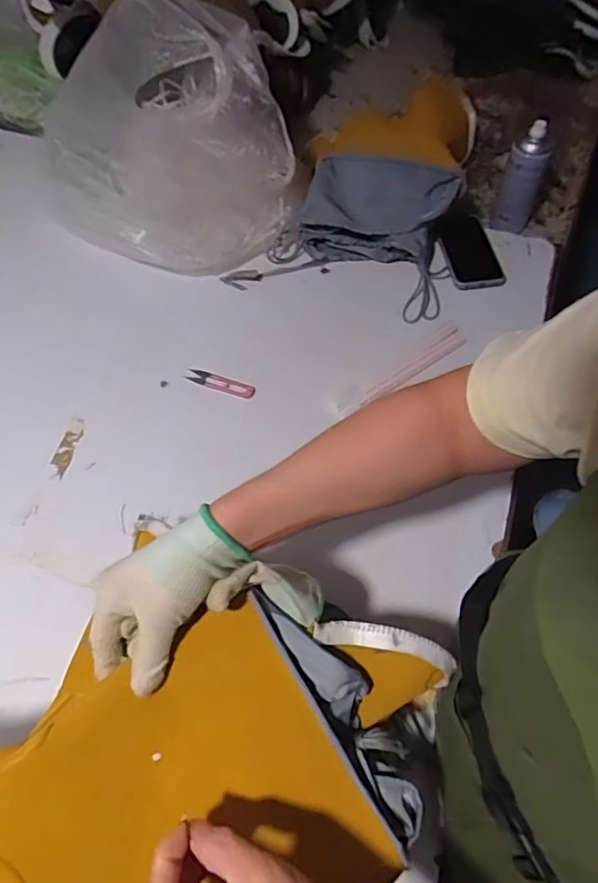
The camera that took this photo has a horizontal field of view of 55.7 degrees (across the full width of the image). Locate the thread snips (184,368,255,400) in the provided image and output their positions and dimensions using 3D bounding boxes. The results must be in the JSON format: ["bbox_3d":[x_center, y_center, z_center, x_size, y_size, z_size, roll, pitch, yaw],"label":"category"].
[{"bbox_3d":[-0.108,-0.082,0.790,0.100,0.008,0.025,20,63,12],"label":"thread snips"}]

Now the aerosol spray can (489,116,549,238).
[{"bbox_3d":[0.377,-0.443,0.950,0.066,0.179,0.066,-1,59,1],"label":"aerosol spray can"}]

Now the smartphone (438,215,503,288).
[{"bbox_3d":[0.261,-0.295,0.874,0.084,0.016,0.138,-9,65,-15],"label":"smartphone"}]

